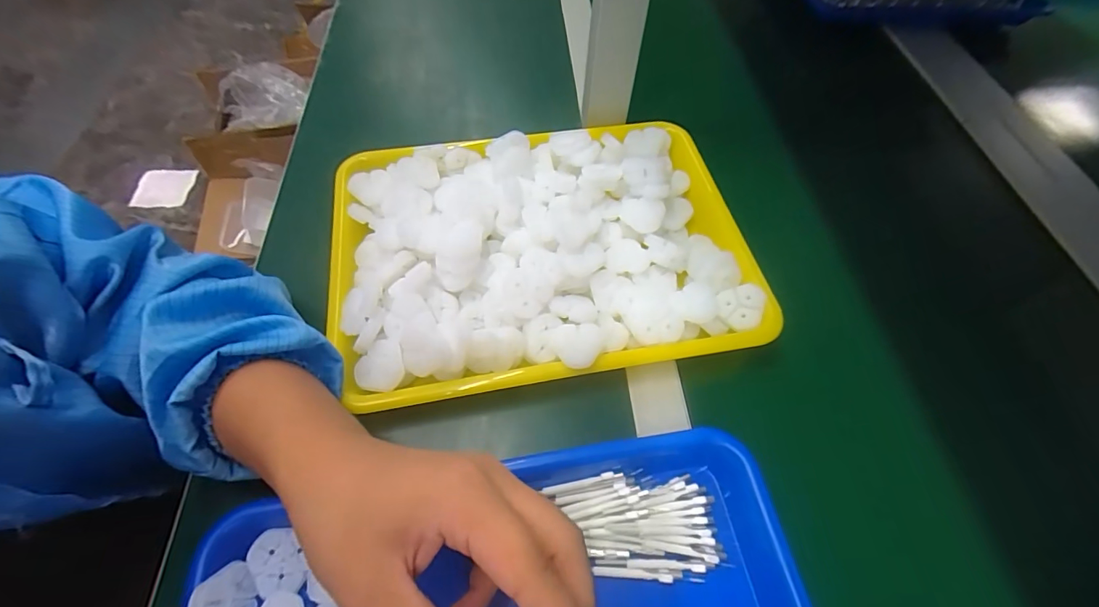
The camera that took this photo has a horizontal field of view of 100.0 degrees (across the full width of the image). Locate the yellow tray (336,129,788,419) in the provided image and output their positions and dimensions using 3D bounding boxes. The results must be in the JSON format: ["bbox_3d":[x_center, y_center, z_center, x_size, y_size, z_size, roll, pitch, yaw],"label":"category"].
[{"bbox_3d":[-0.007,-0.056,0.379,0.344,0.038,0.246,-8,59,-7],"label":"yellow tray"}]

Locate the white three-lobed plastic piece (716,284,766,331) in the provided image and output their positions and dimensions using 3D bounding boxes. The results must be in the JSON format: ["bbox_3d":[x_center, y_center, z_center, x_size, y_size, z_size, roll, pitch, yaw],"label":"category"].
[{"bbox_3d":[0.150,0.003,0.359,0.031,0.016,0.032,6,59,2],"label":"white three-lobed plastic piece"}]

